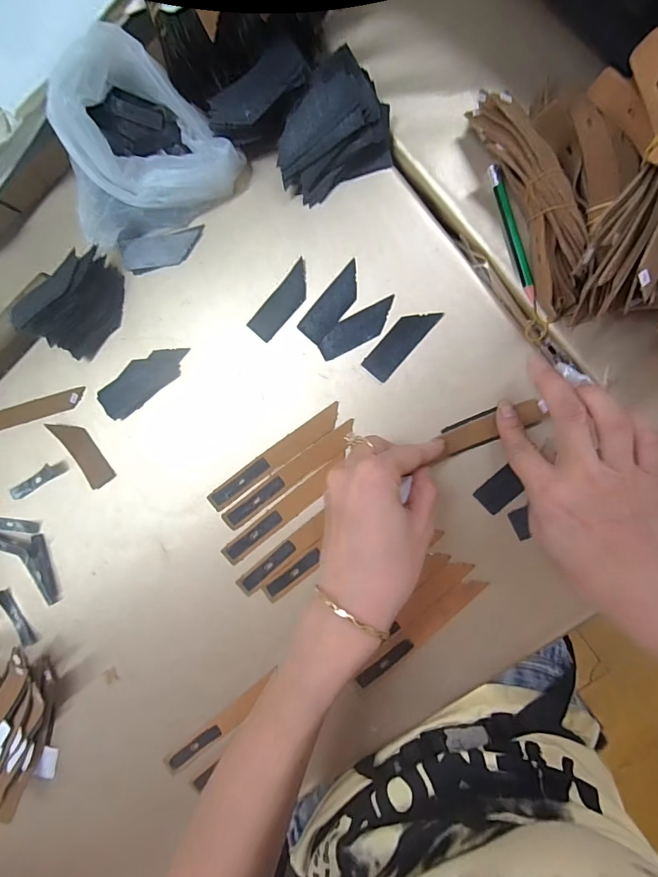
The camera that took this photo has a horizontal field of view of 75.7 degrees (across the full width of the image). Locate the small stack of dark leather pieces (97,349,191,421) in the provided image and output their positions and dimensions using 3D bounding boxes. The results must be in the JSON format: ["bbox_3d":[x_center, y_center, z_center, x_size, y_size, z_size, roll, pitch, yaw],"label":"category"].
[{"bbox_3d":[-0.150,-0.048,0.343,0.081,0.005,0.032,-38,88,7],"label":"small stack of dark leather pieces"}]

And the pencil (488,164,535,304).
[{"bbox_3d":[0.129,-0.144,0.299,0.007,0.010,0.098,-17,90,7],"label":"pencil"}]

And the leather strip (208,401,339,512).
[{"bbox_3d":[-0.043,0.016,0.332,0.125,0.004,0.017,-36,88,7],"label":"leather strip"}]

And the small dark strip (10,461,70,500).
[{"bbox_3d":[-0.250,0.035,0.364,0.059,0.007,0.012,-29,89,7],"label":"small dark strip"}]

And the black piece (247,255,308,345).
[{"bbox_3d":[-0.035,-0.105,0.327,0.023,0.004,0.063,42,97,3],"label":"black piece"}]

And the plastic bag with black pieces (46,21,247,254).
[{"bbox_3d":[-0.143,-0.205,0.298,0.126,0.077,0.098,-32,89,7],"label":"plastic bag with black pieces"}]

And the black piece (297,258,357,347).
[{"bbox_3d":[0.004,-0.102,0.321,0.023,0.004,0.063,41,97,4],"label":"black piece"}]

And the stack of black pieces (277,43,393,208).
[{"bbox_3d":[-0.001,-0.217,0.301,0.079,0.035,0.061,-24,89,7],"label":"stack of black pieces"}]

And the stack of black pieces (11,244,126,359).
[{"bbox_3d":[-0.198,-0.107,0.329,0.055,0.037,0.078,41,97,4],"label":"stack of black pieces"}]

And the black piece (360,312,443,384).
[{"bbox_3d":[0.053,-0.073,0.316,0.023,0.004,0.063,42,97,3],"label":"black piece"}]

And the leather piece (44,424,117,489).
[{"bbox_3d":[-0.207,0.011,0.357,0.023,0.006,0.066,-38,88,7],"label":"leather piece"}]

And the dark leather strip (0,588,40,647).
[{"bbox_3d":[-0.274,0.157,0.371,0.014,0.005,0.054,-31,89,7],"label":"dark leather strip"}]

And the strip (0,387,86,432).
[{"bbox_3d":[-0.264,-0.020,0.362,0.121,0.007,0.019,-14,91,7],"label":"strip"}]

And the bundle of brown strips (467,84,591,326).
[{"bbox_3d":[0.139,-0.159,0.283,0.037,0.037,0.147,-22,90,7],"label":"bundle of brown strips"}]

